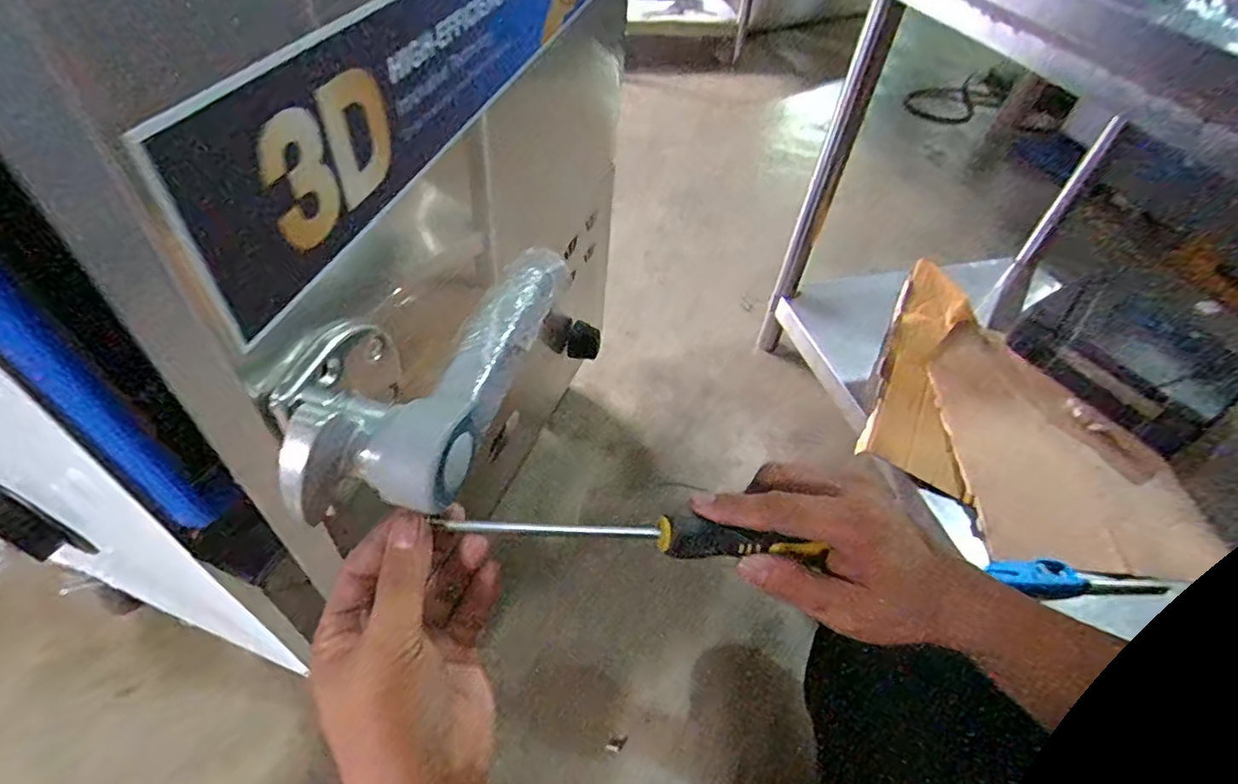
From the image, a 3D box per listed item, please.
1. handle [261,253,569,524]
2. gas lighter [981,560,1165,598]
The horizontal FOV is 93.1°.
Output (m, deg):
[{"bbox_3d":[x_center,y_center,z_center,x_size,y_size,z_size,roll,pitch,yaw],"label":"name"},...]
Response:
[{"bbox_3d":[-0.075,-0.019,0.293,0.076,0.043,0.196,24,47,16],"label":"handle"},{"bbox_3d":[0.609,0.245,0.777,0.231,0.025,0.045,1,47,-3],"label":"gas lighter"}]

